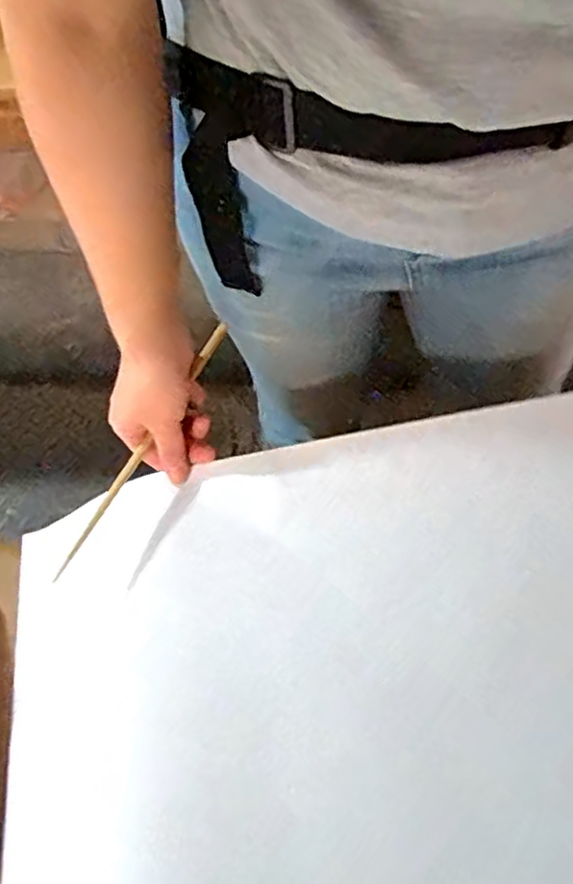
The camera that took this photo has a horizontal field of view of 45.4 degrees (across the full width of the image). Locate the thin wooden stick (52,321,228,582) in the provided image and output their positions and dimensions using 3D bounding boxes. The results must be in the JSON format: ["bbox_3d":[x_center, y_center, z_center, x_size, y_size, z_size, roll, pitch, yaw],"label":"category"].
[{"bbox_3d":[-0.106,-0.003,0.526,0.008,0.010,0.221,28,75,12],"label":"thin wooden stick"}]

